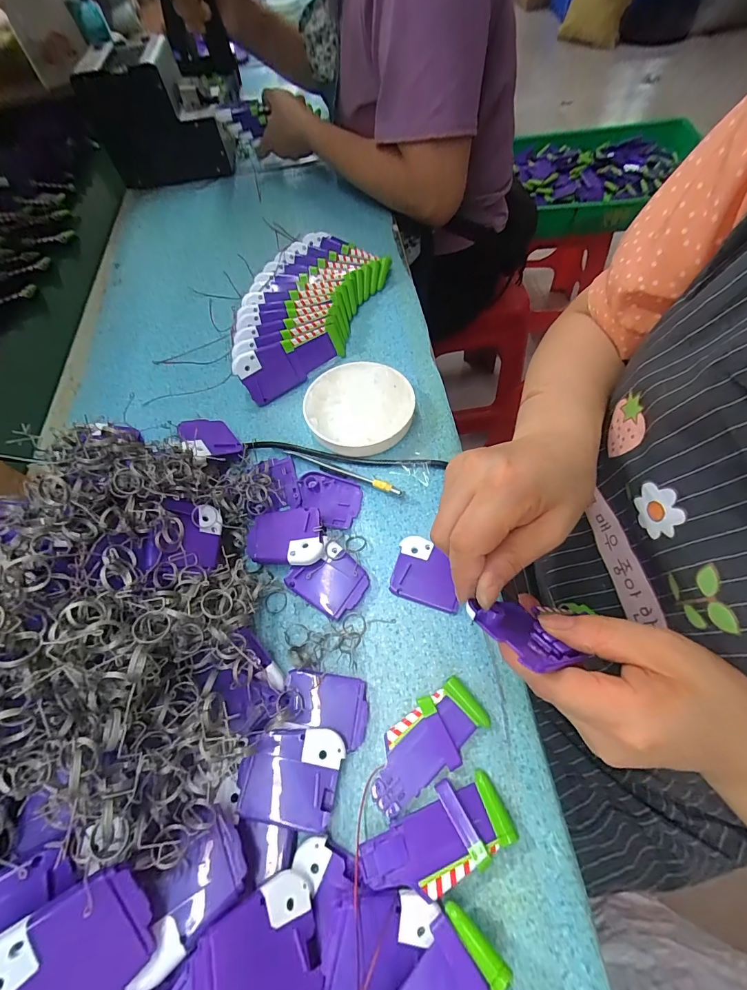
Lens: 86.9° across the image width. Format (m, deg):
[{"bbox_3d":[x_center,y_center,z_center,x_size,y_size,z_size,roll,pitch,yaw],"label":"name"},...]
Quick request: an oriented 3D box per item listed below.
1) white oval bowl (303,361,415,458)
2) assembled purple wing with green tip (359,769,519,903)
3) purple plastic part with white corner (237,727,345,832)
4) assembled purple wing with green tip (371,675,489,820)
[{"bbox_3d":[-0.014,-0.088,0.399,0.106,0.028,0.104,-32,63,-14],"label":"white oval bowl"},{"bbox_3d":[0.038,0.205,0.236,0.088,0.020,0.041,-22,61,-9],"label":"assembled purple wing with green tip"},{"bbox_3d":[-0.052,0.176,0.253,0.061,0.015,0.051,8,61,8],"label":"purple plastic part with white corner"},{"bbox_3d":[0.034,0.166,0.265,0.087,0.010,0.041,-32,63,-14],"label":"assembled purple wing with green tip"}]

